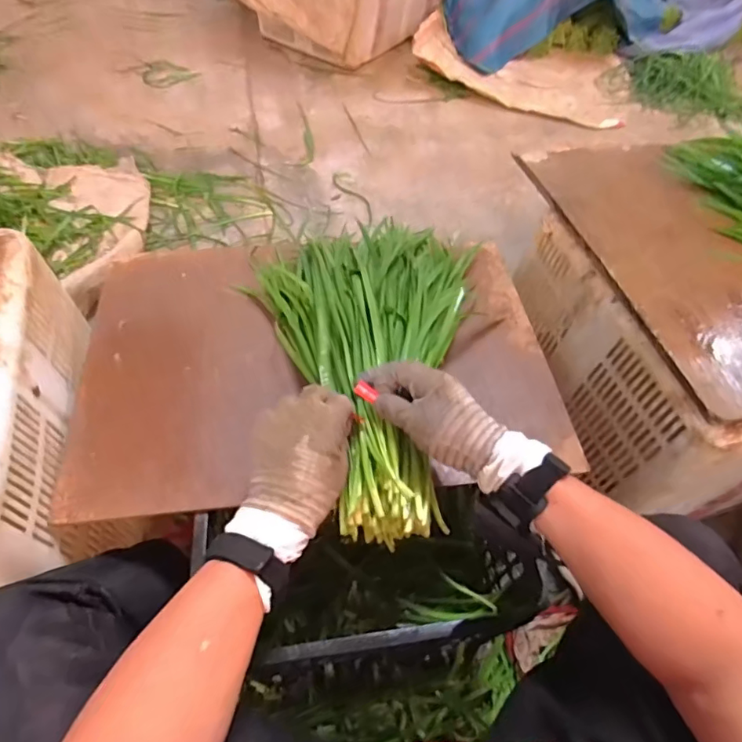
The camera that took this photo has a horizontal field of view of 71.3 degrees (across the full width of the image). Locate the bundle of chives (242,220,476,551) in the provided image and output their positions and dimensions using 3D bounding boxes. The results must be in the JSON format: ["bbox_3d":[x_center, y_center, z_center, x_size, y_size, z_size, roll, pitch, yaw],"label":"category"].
[{"bbox_3d":[0.000,-0.037,0.591,0.256,0.071,0.452,1,50,-5],"label":"bundle of chives"}]

